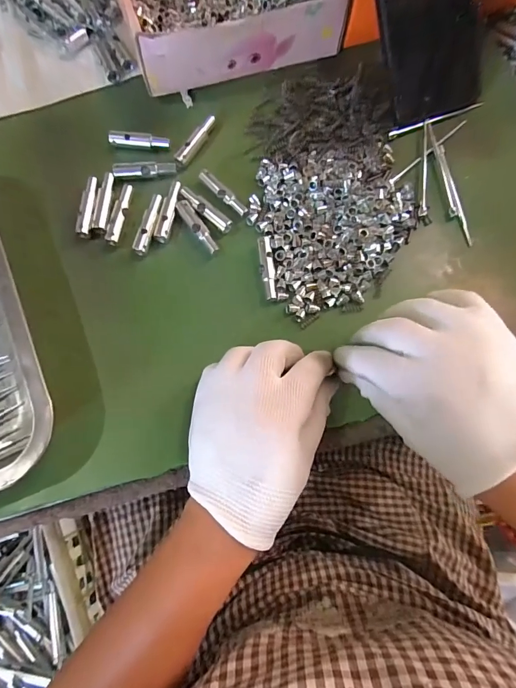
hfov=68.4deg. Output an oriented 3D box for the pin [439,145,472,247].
[{"bbox_3d":[0.162,-0.122,0.312,0.006,0.005,0.088,-10,79,-1],"label":"pin"}]

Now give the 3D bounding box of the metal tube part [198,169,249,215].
[{"bbox_3d":[-0.029,-0.124,0.310,0.052,0.008,0.010,44,82,8],"label":"metal tube part"}]

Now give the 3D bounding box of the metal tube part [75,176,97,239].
[{"bbox_3d":[-0.137,-0.111,0.309,0.011,0.012,0.051,3,79,1],"label":"metal tube part"}]

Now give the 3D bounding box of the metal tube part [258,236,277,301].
[{"bbox_3d":[0.008,-0.059,0.298,0.011,0.008,0.052,-6,79,-1],"label":"metal tube part"}]

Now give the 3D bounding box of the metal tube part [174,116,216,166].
[{"bbox_3d":[-0.052,-0.170,0.322,0.009,0.011,0.050,34,81,7],"label":"metal tube part"}]

